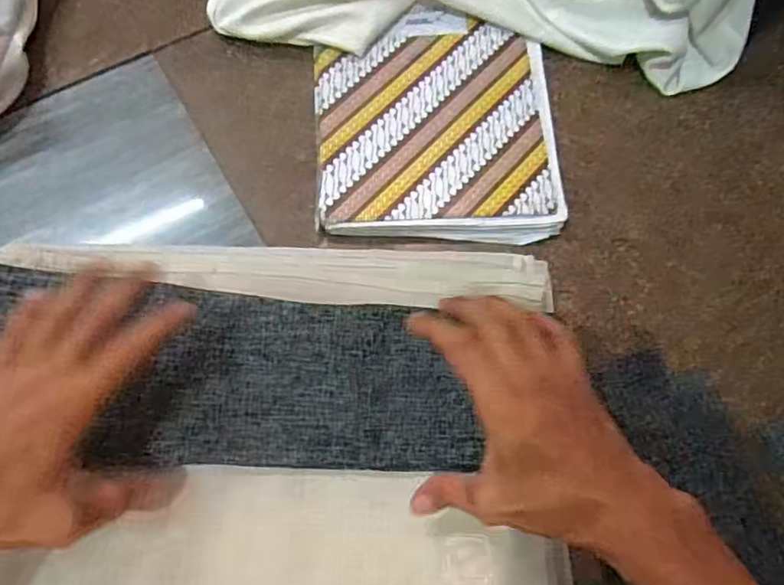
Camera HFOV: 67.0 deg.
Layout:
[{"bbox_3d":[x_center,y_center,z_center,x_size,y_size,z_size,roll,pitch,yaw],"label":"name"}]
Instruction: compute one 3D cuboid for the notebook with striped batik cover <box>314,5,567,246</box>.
[{"bbox_3d":[0.039,-0.159,0.554,0.212,0.023,0.241,-1,68,-2],"label":"notebook with striped batik cover"}]

